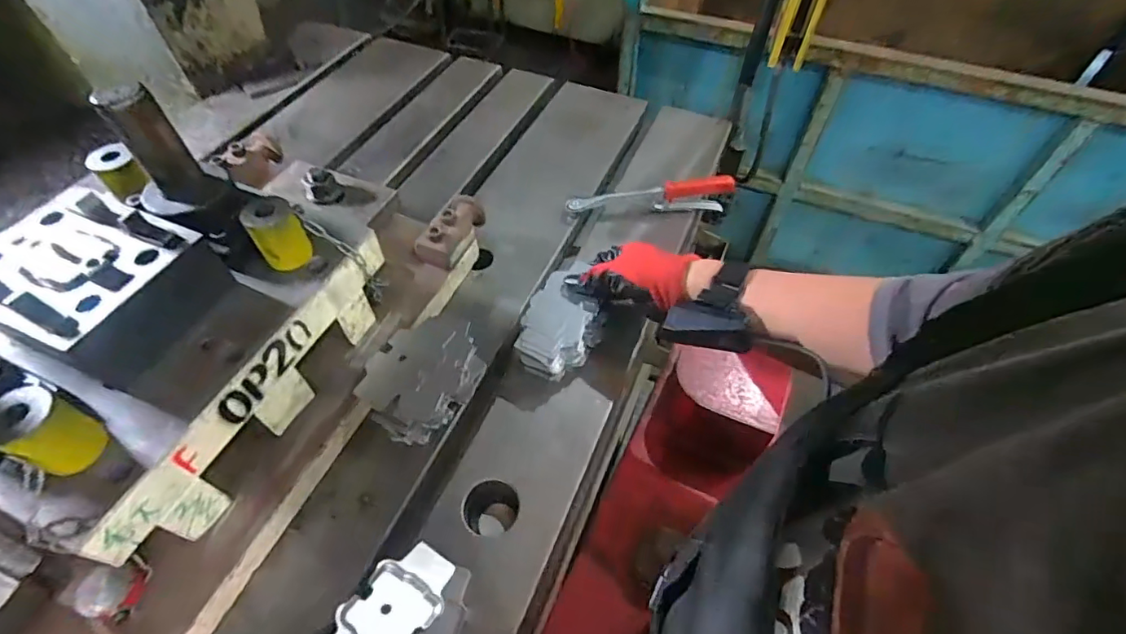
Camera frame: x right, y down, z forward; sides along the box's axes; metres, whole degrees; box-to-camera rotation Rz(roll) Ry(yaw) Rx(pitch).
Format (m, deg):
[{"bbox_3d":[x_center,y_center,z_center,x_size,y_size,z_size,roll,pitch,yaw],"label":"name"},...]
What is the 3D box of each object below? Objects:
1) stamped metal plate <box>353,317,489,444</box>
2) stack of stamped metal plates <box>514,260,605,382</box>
[{"bbox_3d":[-0.134,0.054,0.513,0.095,0.026,0.127,32,56,2],"label":"stamped metal plate"},{"bbox_3d":[0.002,0.005,0.567,0.072,0.041,0.130,24,57,17],"label":"stack of stamped metal plates"}]

